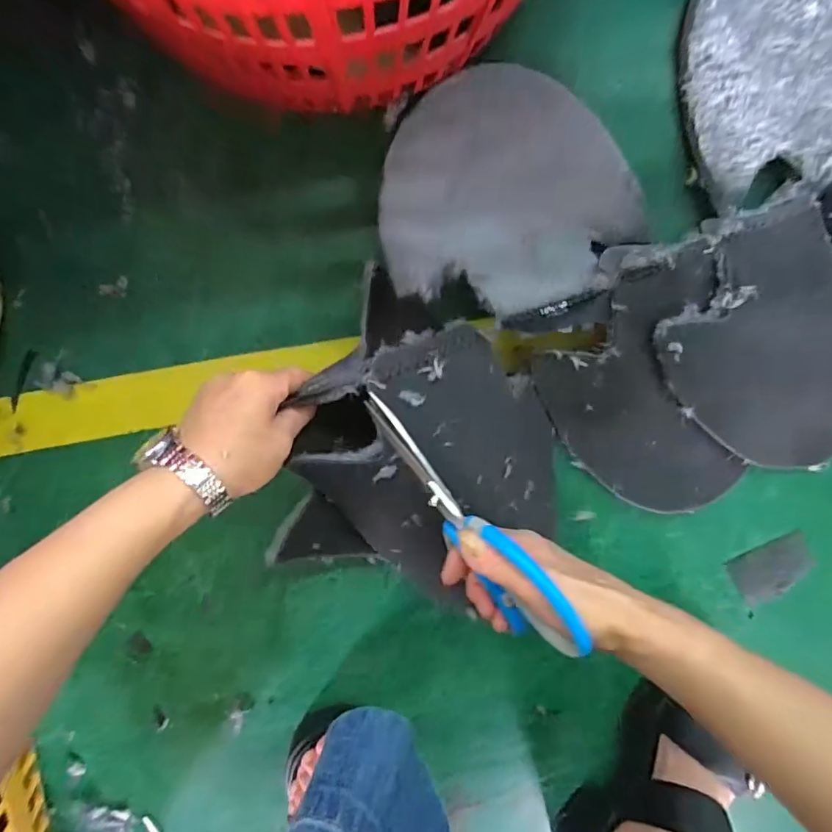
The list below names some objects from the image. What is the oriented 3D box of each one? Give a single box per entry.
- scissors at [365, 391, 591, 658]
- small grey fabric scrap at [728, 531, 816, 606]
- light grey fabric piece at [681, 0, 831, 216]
[{"bbox_3d":[0.031,0.061,0.304,0.013,0.079,0.185,-34,92,-27],"label":"scissors"},{"bbox_3d":[0.316,0.136,0.449,0.070,0.004,0.046,-26,96,1],"label":"small grey fabric scrap"},{"bbox_3d":[0.307,-0.277,0.384,0.199,0.021,0.190,-15,96,0],"label":"light grey fabric piece"}]

